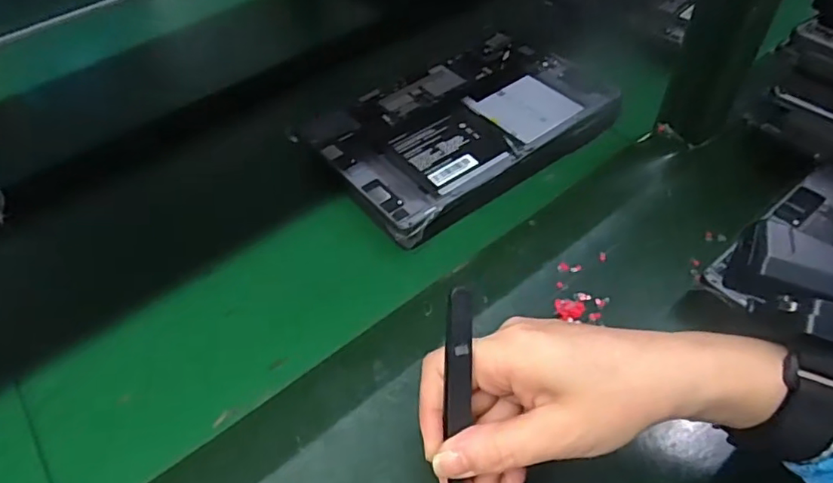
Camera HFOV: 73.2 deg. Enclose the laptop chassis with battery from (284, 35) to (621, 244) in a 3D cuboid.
[{"bbox_3d":[0.041,-0.110,0.502,0.259,0.017,0.174,-34,55,-23],"label":"laptop chassis with battery"}]

